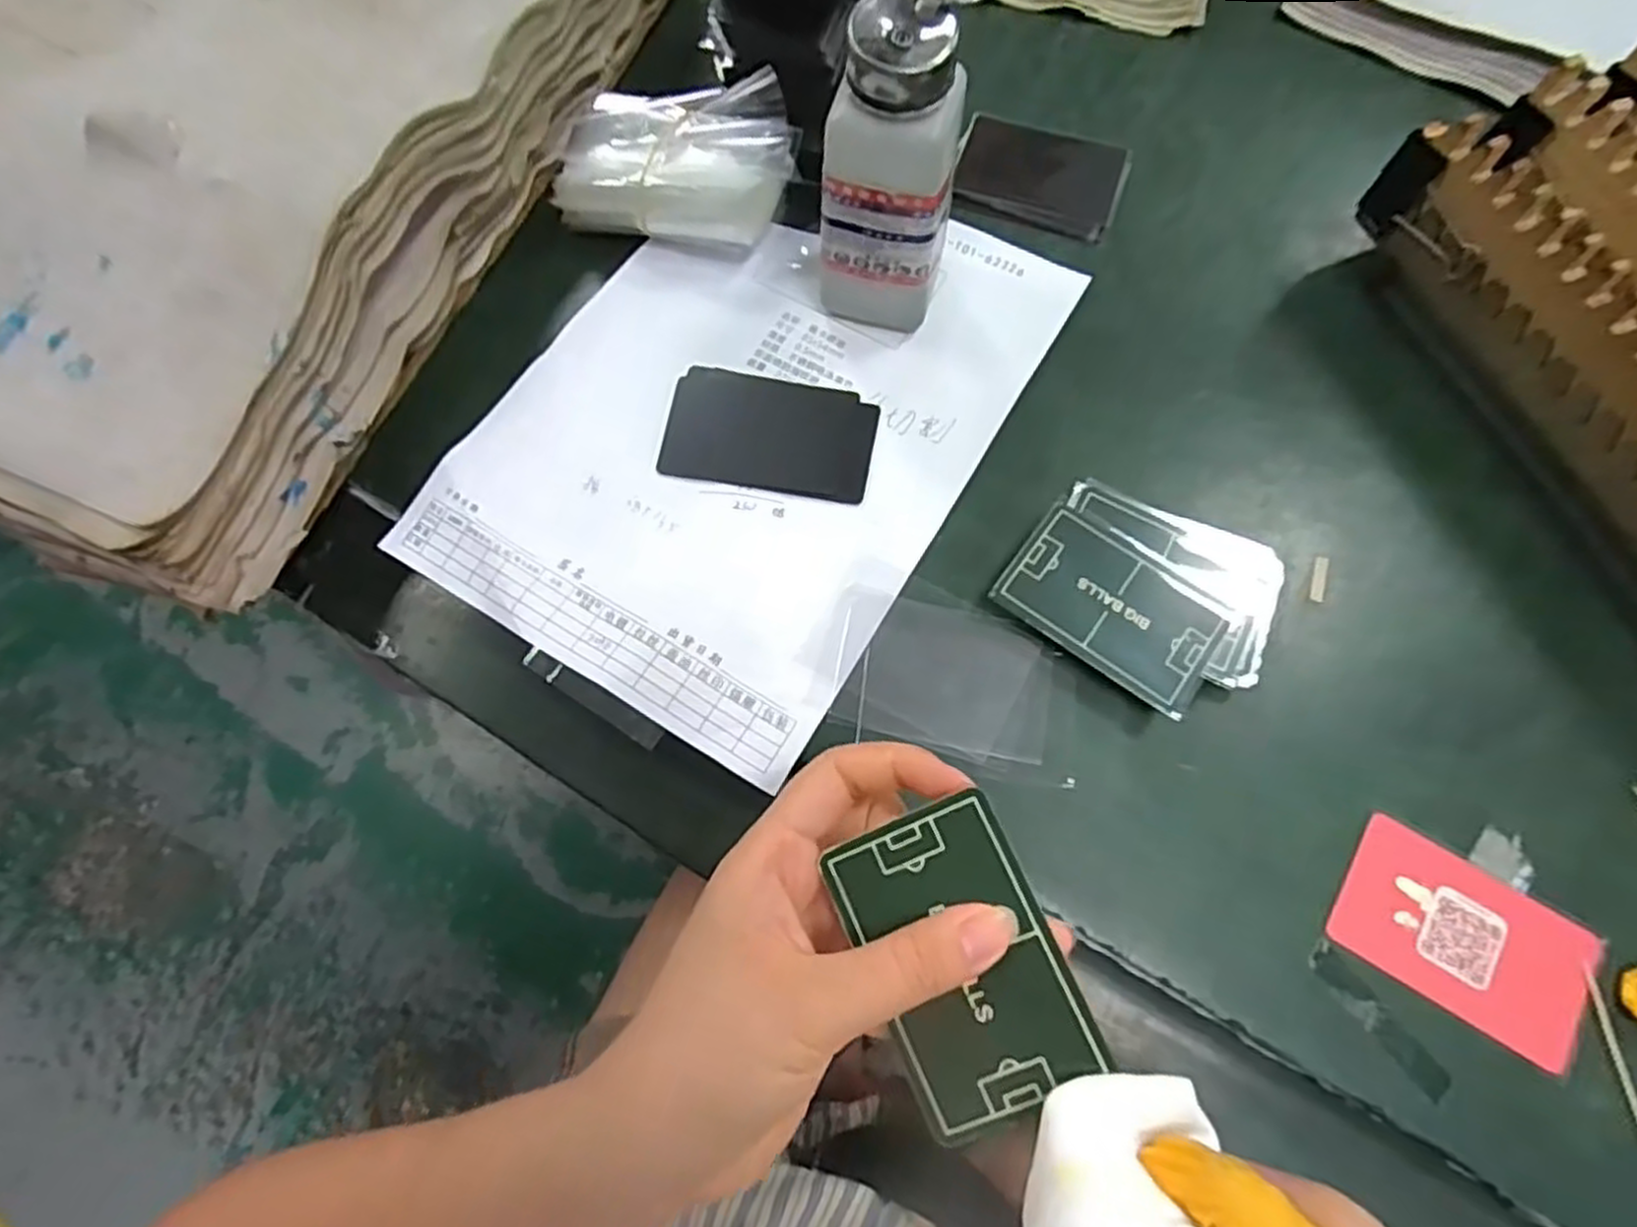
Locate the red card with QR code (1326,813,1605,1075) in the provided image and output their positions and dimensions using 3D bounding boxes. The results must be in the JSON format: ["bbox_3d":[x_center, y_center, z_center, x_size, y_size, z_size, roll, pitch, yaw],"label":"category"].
[{"bbox_3d":[0.239,0.120,0.289,0.085,0.004,0.055,31,75,12],"label":"red card with QR code"}]

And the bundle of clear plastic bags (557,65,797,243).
[{"bbox_3d":[-0.073,-0.227,0.395,0.113,0.048,0.076,17,72,8],"label":"bundle of clear plastic bags"}]

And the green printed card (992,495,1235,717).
[{"bbox_3d":[0.122,-0.005,0.322,0.086,0.004,0.055,35,77,12],"label":"green printed card"}]

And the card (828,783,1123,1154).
[{"bbox_3d":[0.041,0.098,0.219,0.052,0.004,0.083,-25,79,8],"label":"card"}]

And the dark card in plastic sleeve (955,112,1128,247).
[{"bbox_3d":[0.119,-0.235,0.419,0.088,0.005,0.066,18,72,8],"label":"dark card in plastic sleeve"}]

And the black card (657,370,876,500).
[{"bbox_3d":[-0.022,-0.085,0.369,0.096,0.004,0.060,9,71,5],"label":"black card"}]

